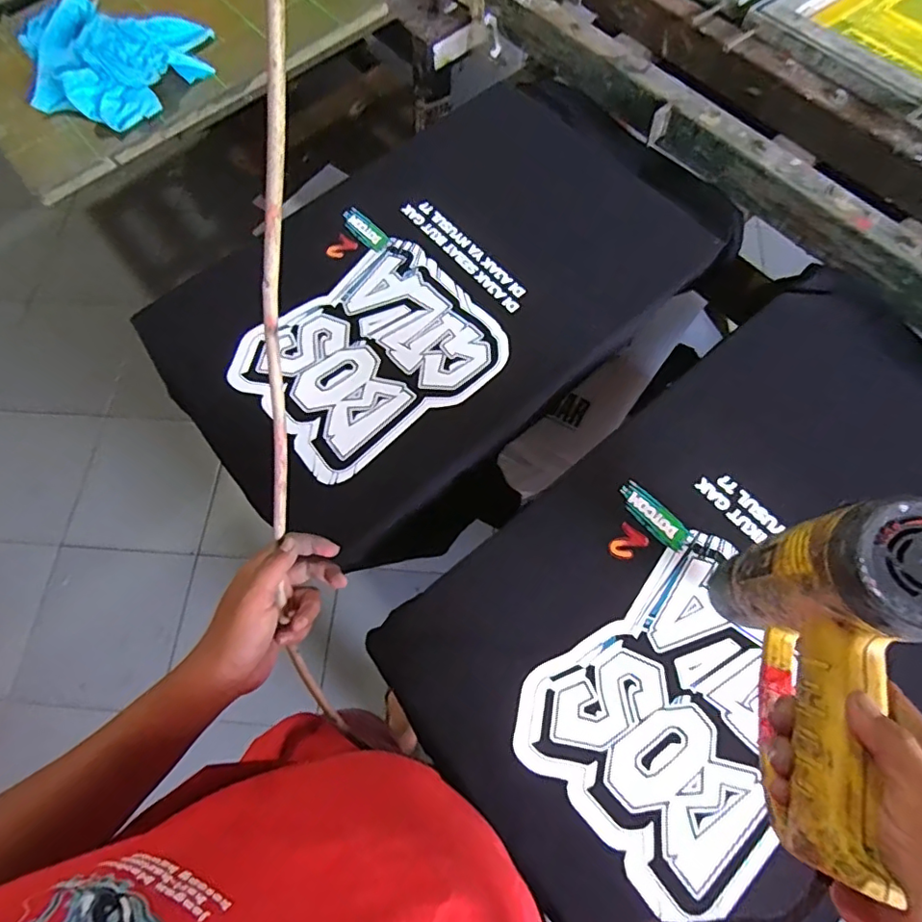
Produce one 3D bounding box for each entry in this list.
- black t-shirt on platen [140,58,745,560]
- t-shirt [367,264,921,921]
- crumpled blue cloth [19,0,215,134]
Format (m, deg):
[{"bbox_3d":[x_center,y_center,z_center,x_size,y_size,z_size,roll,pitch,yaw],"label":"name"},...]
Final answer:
[{"bbox_3d":[0.004,-0.199,0.667,0.671,0.092,0.404,-40,74,-11],"label":"black t-shirt on platen"},{"bbox_3d":[0.290,0.108,0.517,0.680,0.044,0.408,-38,73,-11],"label":"t-shirt"},{"bbox_3d":[-0.487,-0.573,0.758,0.257,0.078,0.201,-23,71,-6],"label":"crumpled blue cloth"}]

